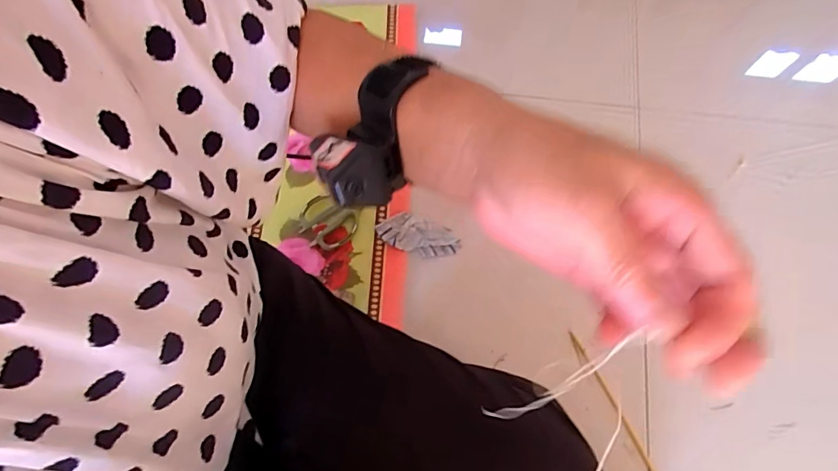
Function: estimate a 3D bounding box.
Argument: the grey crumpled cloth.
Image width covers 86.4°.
[{"bbox_3d":[0.000,0.002,0.793,0.145,0.016,0.064,18,72,6],"label":"grey crumpled cloth"}]

